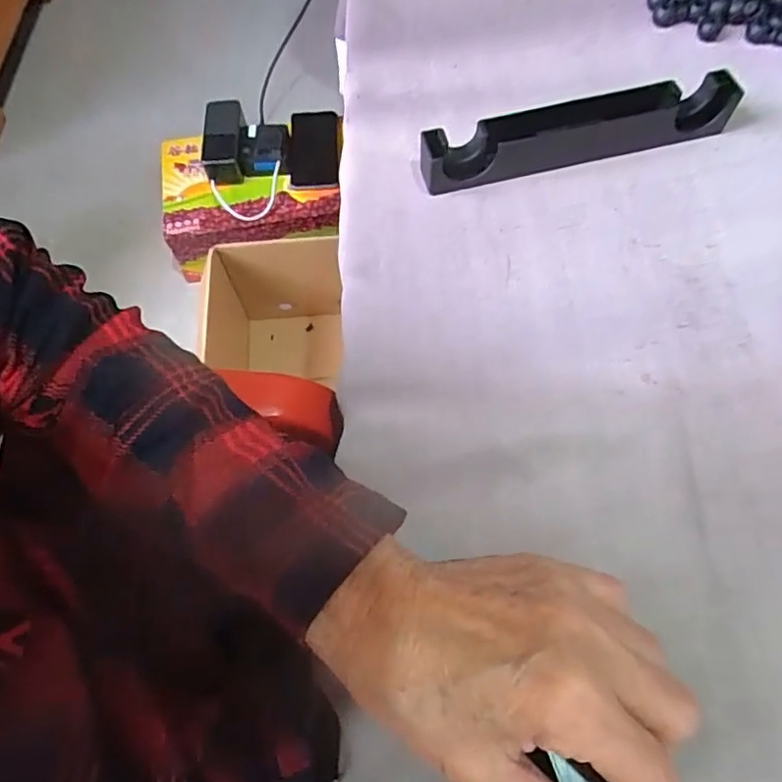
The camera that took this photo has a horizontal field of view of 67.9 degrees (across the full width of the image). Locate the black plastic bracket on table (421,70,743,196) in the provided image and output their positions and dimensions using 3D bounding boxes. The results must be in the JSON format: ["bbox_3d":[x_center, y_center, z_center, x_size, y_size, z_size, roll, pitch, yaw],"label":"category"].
[{"bbox_3d":[0.116,-0.164,0.366,0.195,0.033,0.028,-13,65,-5],"label":"black plastic bracket on table"}]

